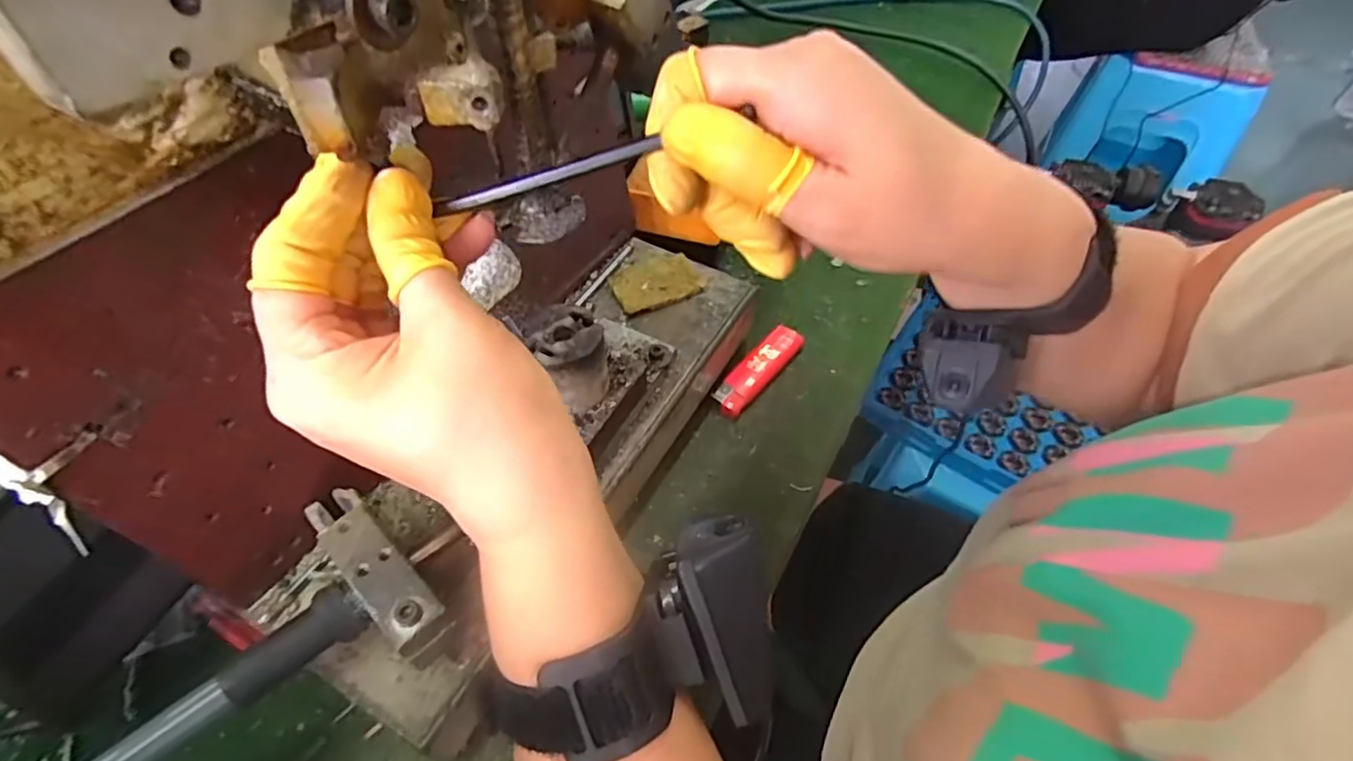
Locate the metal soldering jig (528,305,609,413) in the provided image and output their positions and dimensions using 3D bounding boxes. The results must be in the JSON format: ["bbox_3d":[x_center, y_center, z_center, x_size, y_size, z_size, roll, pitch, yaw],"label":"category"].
[{"bbox_3d":[-0.048,-0.009,0.287,0.030,0.038,0.031,-11,52,-11],"label":"metal soldering jig"}]

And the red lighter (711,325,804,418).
[{"bbox_3d":[0.054,-0.007,0.410,0.023,0.014,0.077,36,58,24],"label":"red lighter"}]

